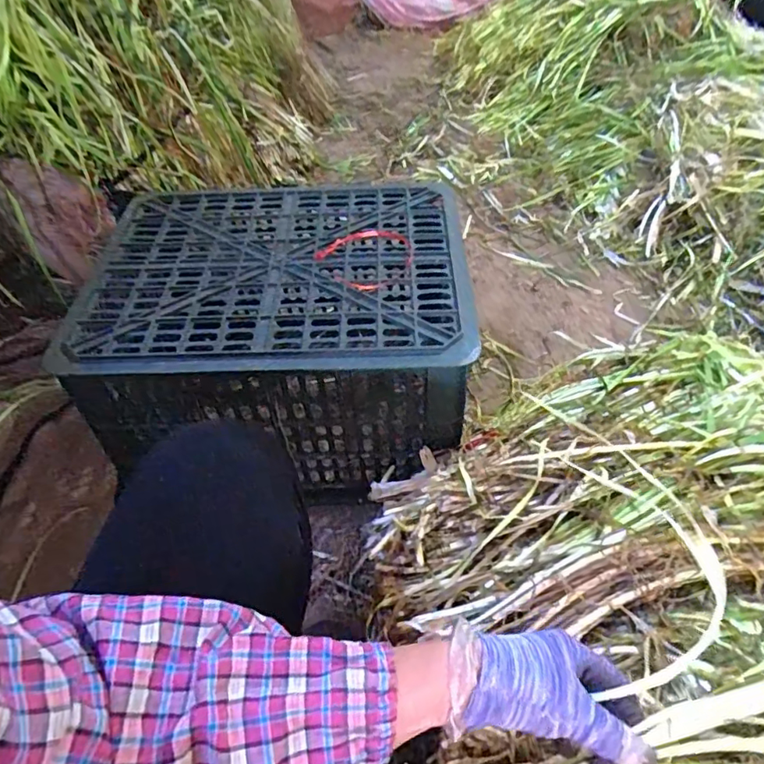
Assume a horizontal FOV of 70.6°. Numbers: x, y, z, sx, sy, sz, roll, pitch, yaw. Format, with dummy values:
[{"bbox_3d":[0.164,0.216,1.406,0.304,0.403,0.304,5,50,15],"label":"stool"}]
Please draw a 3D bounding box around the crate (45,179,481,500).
[{"bbox_3d":[-0.132,-0.077,0.790,0.481,0.239,0.373,-2,50,0],"label":"crate"}]

